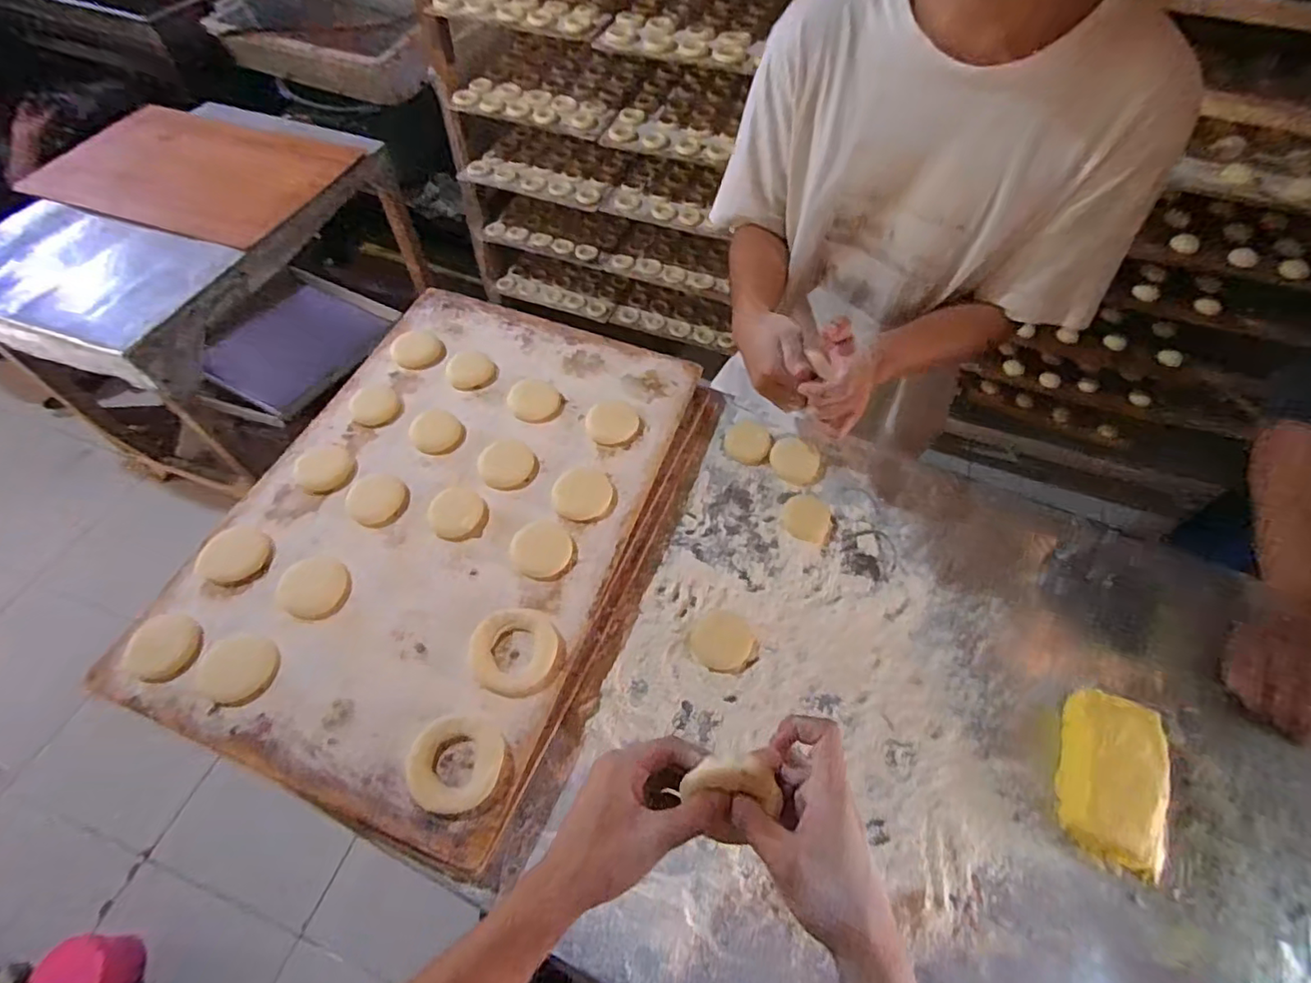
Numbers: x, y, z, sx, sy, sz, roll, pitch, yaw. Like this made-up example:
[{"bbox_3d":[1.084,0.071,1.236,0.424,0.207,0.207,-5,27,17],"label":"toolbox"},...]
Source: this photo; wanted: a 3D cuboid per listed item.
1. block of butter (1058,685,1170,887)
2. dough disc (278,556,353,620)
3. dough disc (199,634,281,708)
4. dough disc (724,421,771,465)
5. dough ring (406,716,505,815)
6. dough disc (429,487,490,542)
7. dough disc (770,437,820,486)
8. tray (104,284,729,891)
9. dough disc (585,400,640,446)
[{"bbox_3d":[0.428,0.261,0.536,0.089,0.044,0.151,21,59,12],"label":"block of butter"},{"bbox_3d":[-0.353,0.098,0.601,0.068,0.007,0.065,0,57,-1],"label":"dough disc"},{"bbox_3d":[-0.395,0.169,0.552,0.067,0.010,0.063,0,57,-1],"label":"dough disc"},{"bbox_3d":[0.120,-0.064,0.759,0.057,0.012,0.058,0,57,-1],"label":"dough disc"},{"bbox_3d":[-0.178,0.241,0.515,0.082,0.008,0.076,0,57,-1],"label":"dough ring"},{"bbox_3d":[-0.220,0.024,0.648,0.059,0.007,0.069,-35,64,-21],"label":"dough disc"},{"bbox_3d":[0.179,-0.041,0.748,0.060,0.009,0.068,14,58,8],"label":"dough disc"},{"bbox_3d":[-0.229,0.024,0.673,0.435,0.059,0.596,19,59,11],"label":"tray"},{"bbox_3d":[-0.053,-0.087,0.722,0.065,0.004,0.067,0,57,-1],"label":"dough disc"}]

